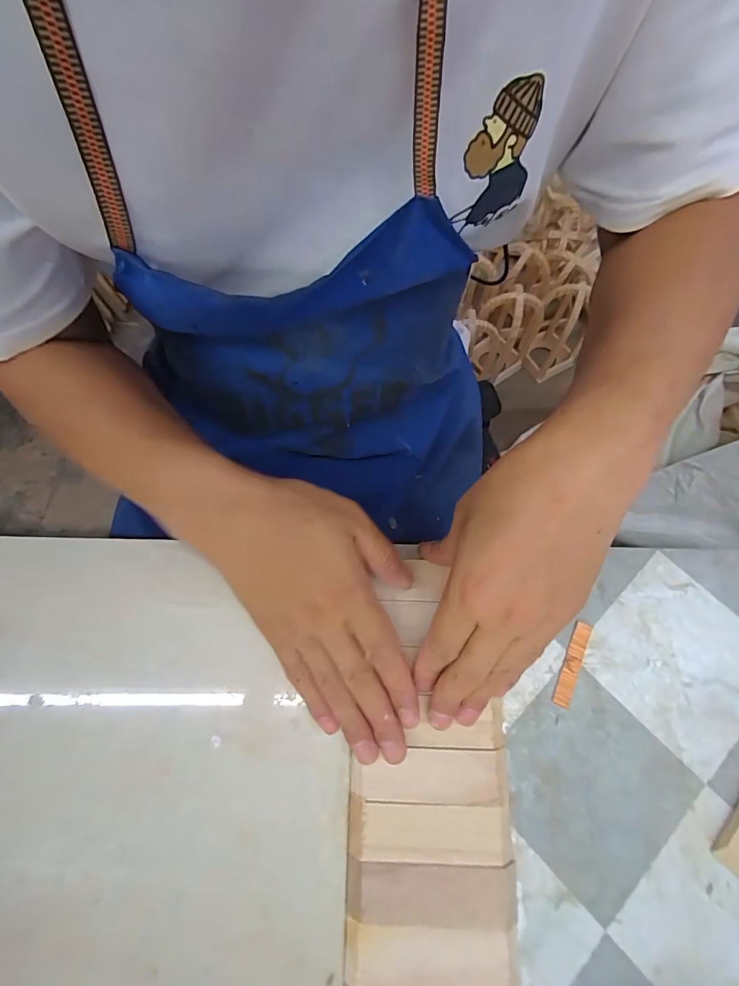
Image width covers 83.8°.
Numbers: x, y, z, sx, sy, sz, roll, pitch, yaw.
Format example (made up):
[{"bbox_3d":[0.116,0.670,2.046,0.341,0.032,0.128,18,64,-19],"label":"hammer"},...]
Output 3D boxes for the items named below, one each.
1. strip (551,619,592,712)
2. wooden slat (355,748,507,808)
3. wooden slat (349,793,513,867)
[{"bbox_3d":[0.139,0.117,0.282,0.012,0.004,0.058,24,72,9],"label":"strip"},{"bbox_3d":[0.037,0.178,0.258,0.097,0.009,0.030,-2,70,1],"label":"wooden slat"},{"bbox_3d":[0.036,0.205,0.249,0.096,0.007,0.031,3,70,2],"label":"wooden slat"}]

